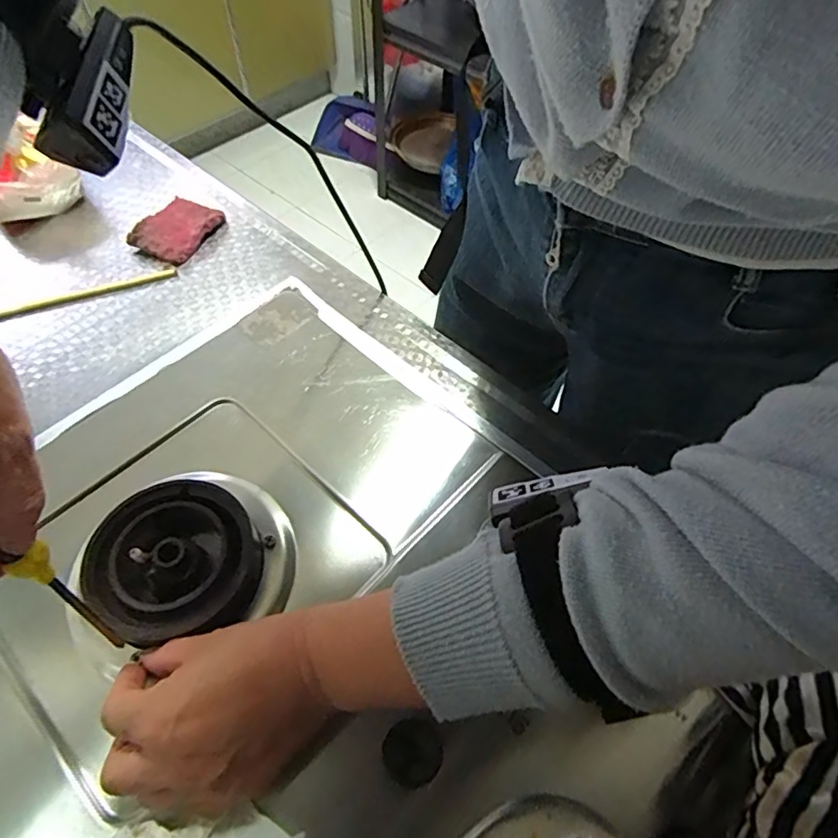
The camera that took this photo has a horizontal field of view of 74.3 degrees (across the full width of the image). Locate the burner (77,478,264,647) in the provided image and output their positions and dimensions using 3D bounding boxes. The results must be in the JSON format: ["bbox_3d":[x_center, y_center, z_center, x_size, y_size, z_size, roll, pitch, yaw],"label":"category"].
[{"bbox_3d":[-0.155,0.090,0.353,0.100,0.027,0.100,1,57,-1],"label":"burner"}]

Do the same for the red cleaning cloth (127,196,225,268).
[{"bbox_3d":[-0.242,-0.189,0.556,0.056,0.021,0.076,24,59,14],"label":"red cleaning cloth"}]

